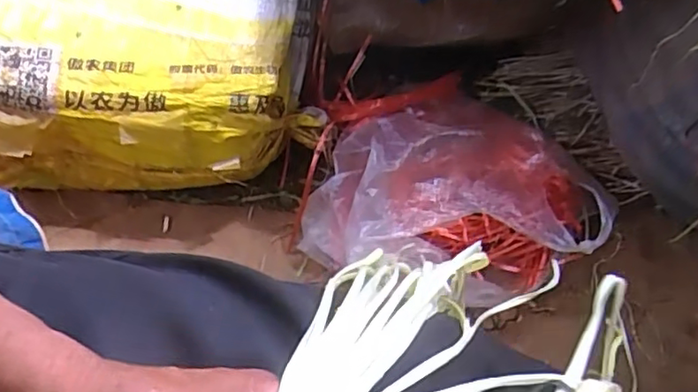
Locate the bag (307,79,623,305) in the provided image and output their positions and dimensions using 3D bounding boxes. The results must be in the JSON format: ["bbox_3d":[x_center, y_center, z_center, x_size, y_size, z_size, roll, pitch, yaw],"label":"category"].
[{"bbox_3d":[0.148,-0.024,0.764,0.355,0.122,0.297,19,61,5],"label":"bag"}]

